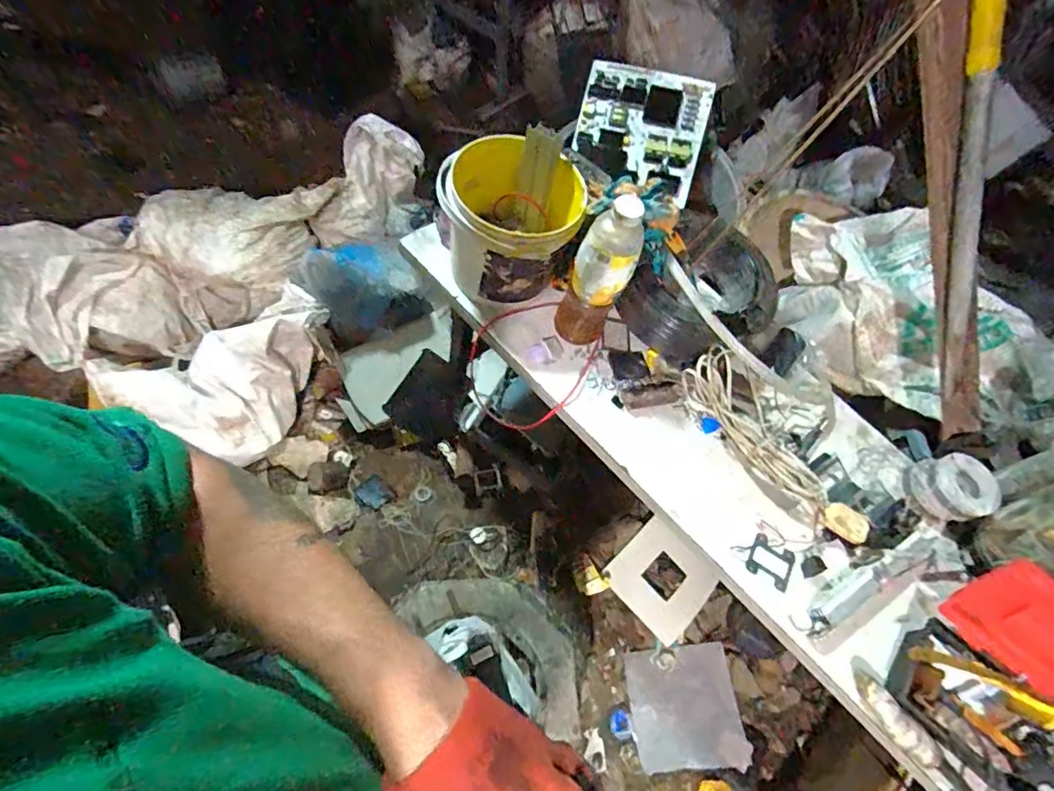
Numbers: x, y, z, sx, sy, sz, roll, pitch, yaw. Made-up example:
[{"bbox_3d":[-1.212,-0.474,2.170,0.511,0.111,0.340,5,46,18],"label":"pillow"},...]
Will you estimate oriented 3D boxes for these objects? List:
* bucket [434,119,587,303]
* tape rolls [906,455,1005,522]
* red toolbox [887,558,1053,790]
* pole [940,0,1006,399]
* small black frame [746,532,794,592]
[{"bbox_3d":[-0.025,-0.262,0.819,0.195,0.192,0.185,5,61,-9],"label":"bucket"},{"bbox_3d":[0.643,0.139,0.799,0.098,0.058,0.097,5,61,-9],"label":"tape rolls"},{"bbox_3d":[0.608,0.348,0.631,0.220,0.125,0.203,-38,74,-26],"label":"red toolbox"},{"bbox_3d":[0.539,-0.222,0.649,0.028,0.517,0.023,-26,28,-15],"label":"pole"},{"bbox_3d":[0.346,0.236,0.750,0.059,0.004,0.064,32,60,7],"label":"small black frame"}]

